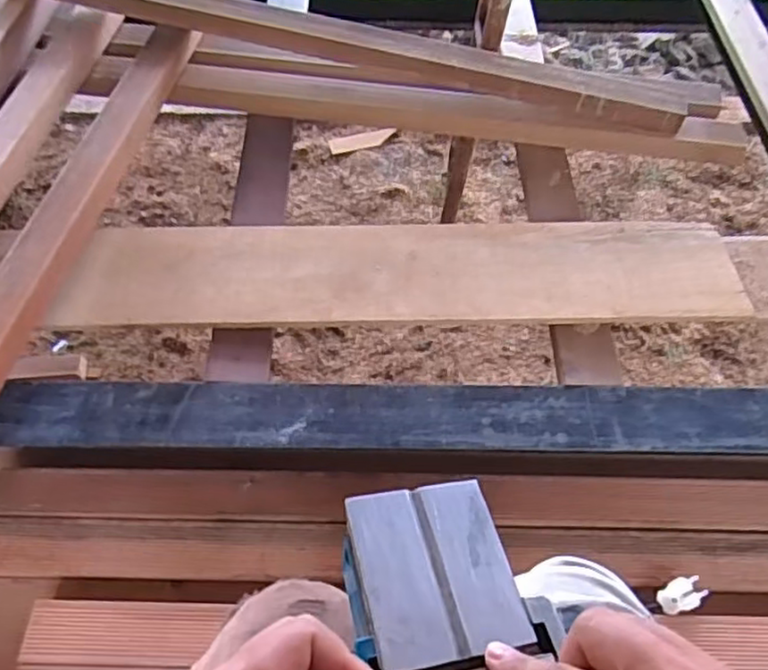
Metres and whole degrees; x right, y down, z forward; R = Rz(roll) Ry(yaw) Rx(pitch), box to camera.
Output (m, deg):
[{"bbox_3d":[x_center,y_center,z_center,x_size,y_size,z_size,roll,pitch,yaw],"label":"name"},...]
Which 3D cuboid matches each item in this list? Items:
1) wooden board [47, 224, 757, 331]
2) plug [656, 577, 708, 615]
[{"bbox_3d":[0.042,-0.098,1.029,1.017,0.032,0.202,-1,56,-2],"label":"wooden board"},{"bbox_3d":[0.366,0.319,0.816,0.057,0.017,0.036,-20,59,-14],"label":"plug"}]

